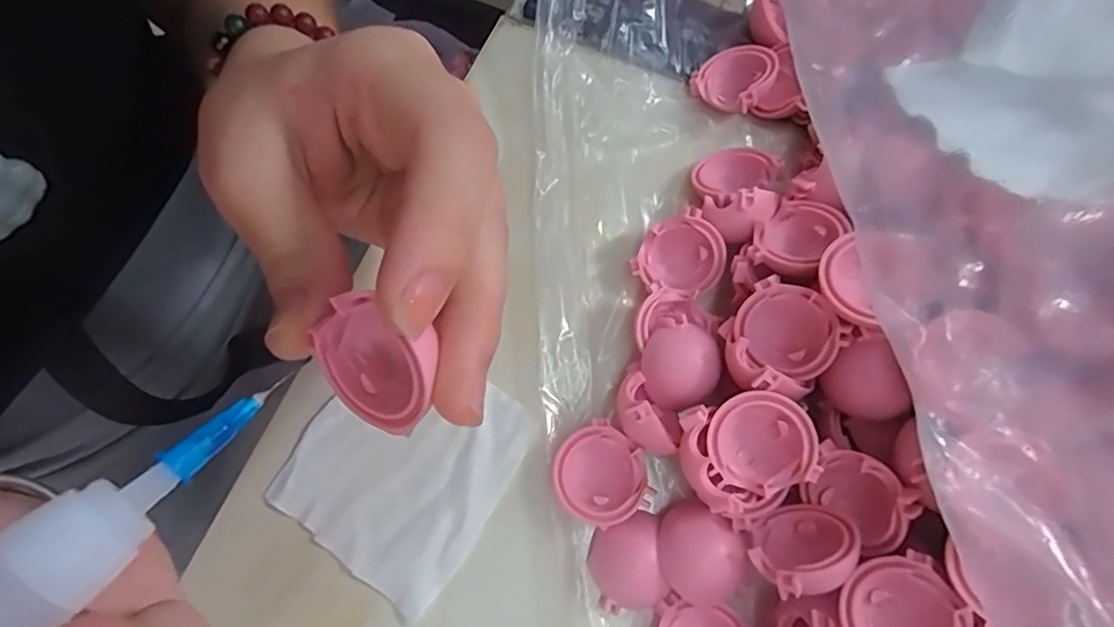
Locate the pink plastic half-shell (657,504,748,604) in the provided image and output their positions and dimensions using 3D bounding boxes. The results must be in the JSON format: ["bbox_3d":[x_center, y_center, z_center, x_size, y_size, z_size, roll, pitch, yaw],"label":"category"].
[{"bbox_3d":[0.044,0.073,0.176,0.025,0.012,0.028,2,74,0],"label":"pink plastic half-shell"}]

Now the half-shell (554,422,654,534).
[{"bbox_3d":[0.013,0.052,0.187,0.028,0.014,0.029,0,74,-1],"label":"half-shell"}]

